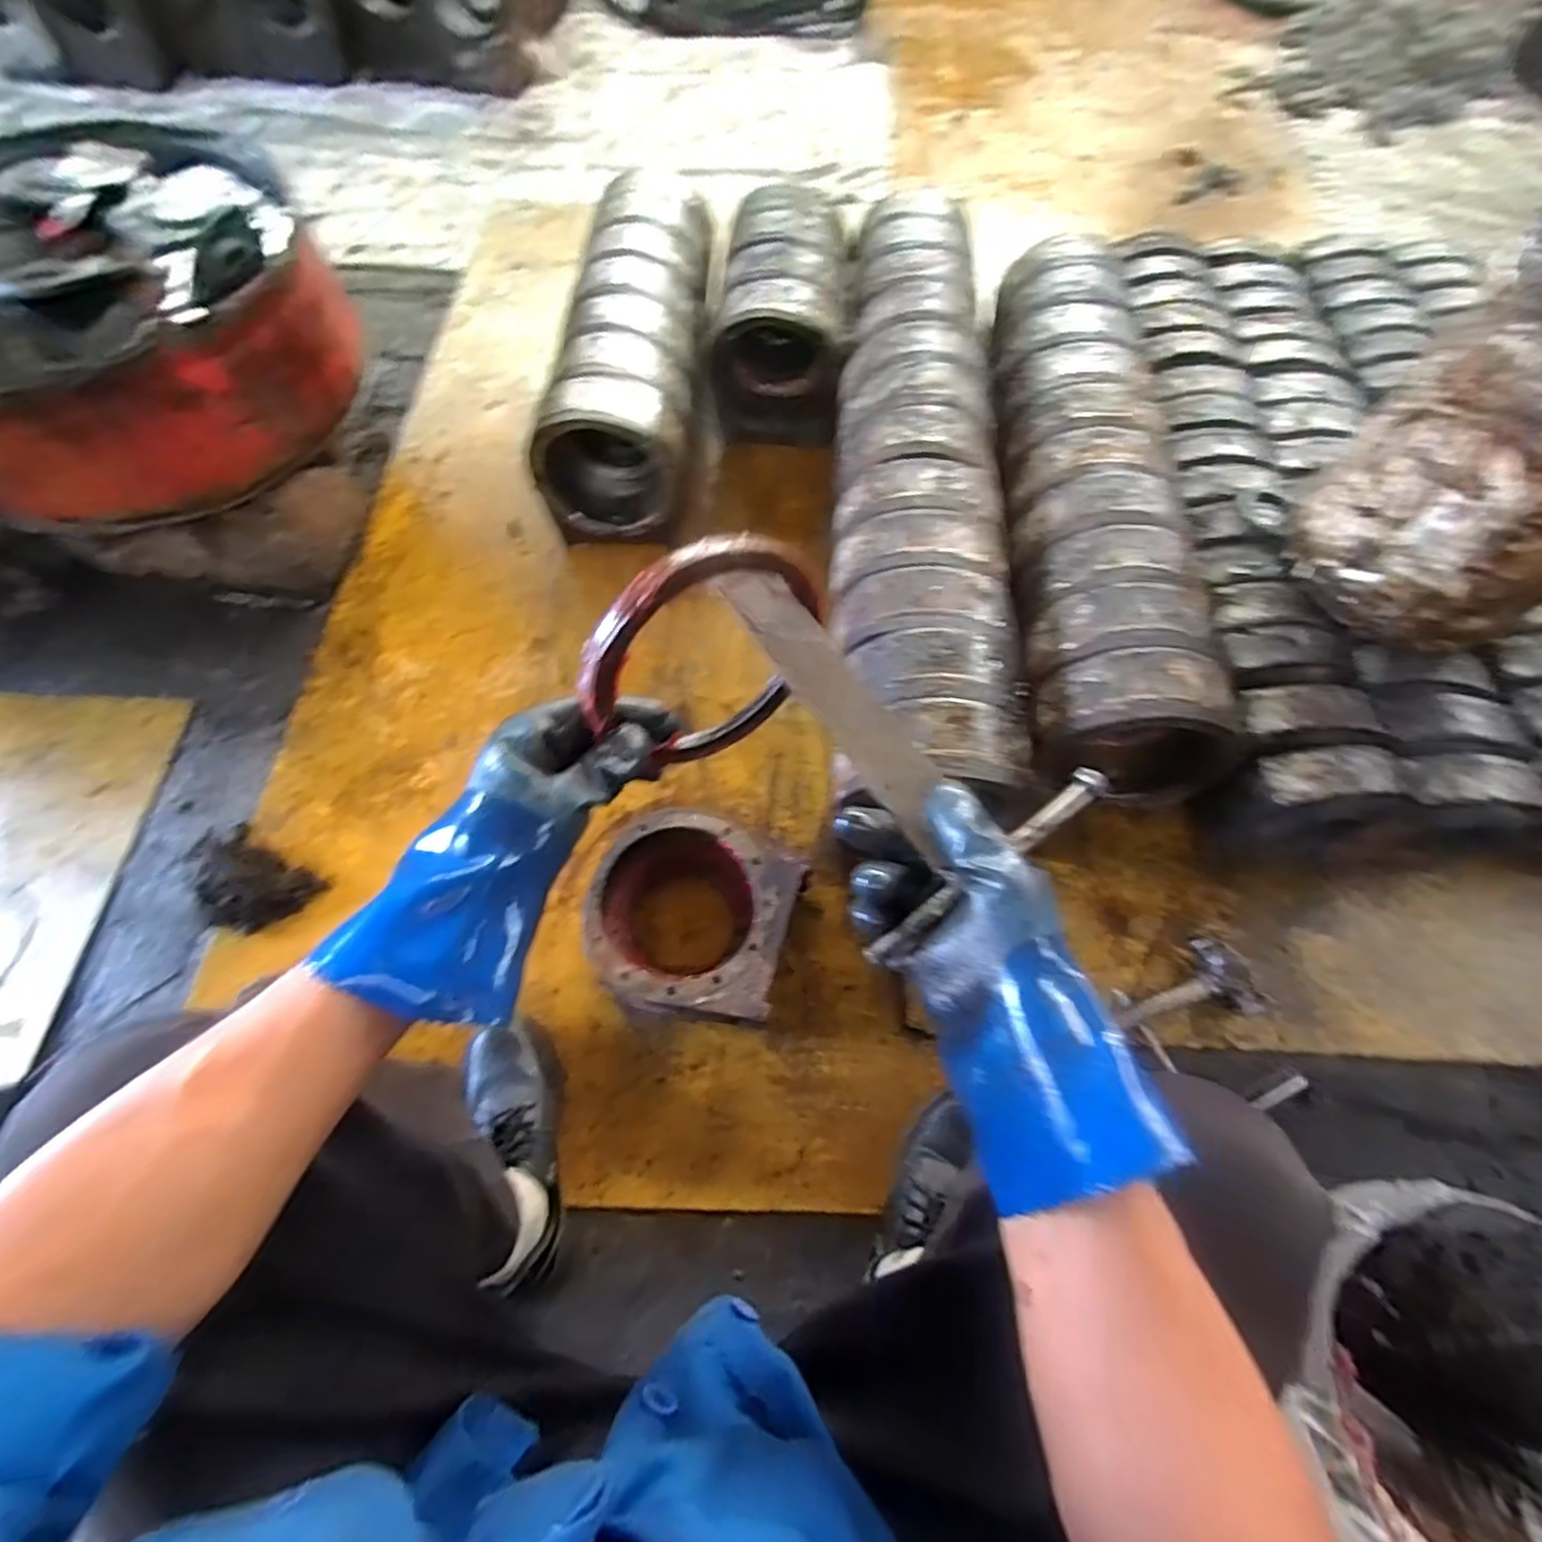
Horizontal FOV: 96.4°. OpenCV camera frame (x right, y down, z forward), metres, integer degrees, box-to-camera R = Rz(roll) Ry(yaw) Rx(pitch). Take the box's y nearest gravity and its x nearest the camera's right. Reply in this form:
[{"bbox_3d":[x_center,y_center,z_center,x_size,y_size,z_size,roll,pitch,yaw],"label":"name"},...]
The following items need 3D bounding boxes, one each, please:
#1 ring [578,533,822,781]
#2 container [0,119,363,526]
[{"bbox_3d":[-0.044,-0.064,0.412,0.144,0.158,0.027,-22,58,-32],"label":"ring"},{"bbox_3d":[-0.837,-0.570,0.883,0.529,0.198,0.490,-21,66,-12],"label":"container"}]

